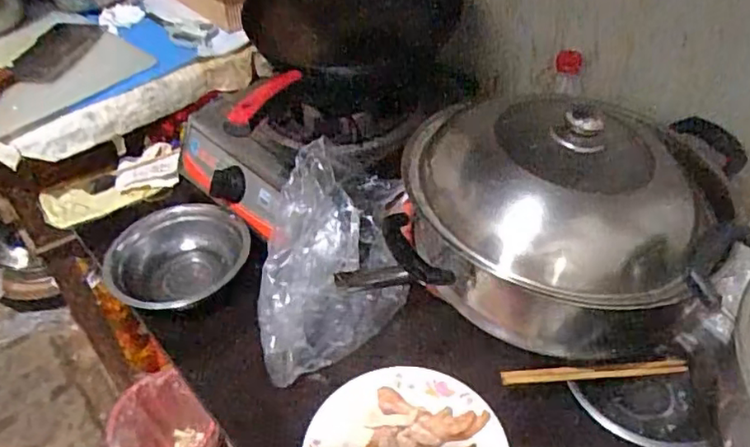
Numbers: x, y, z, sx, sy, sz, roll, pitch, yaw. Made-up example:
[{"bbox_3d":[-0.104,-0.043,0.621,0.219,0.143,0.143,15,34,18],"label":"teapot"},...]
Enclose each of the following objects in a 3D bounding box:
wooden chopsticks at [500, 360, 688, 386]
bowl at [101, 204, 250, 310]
[{"bbox_3d":[0.233,0.153,0.639,0.222,0.018,0.014,1,43,-17],"label":"wooden chopsticks"},{"bbox_3d":[-0.256,0.052,0.806,0.141,0.074,0.175,15,47,17],"label":"bowl"}]

